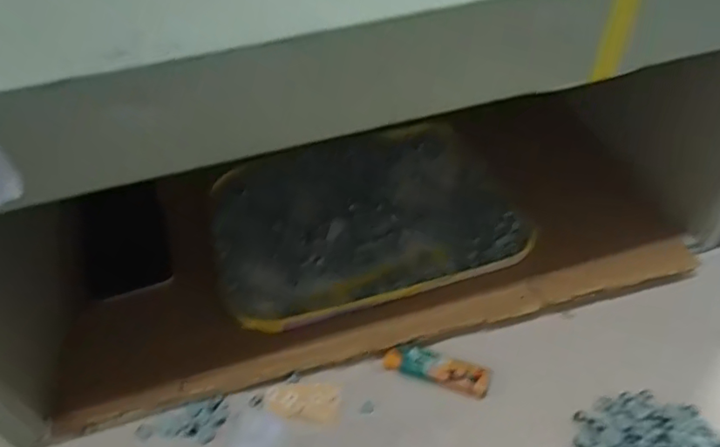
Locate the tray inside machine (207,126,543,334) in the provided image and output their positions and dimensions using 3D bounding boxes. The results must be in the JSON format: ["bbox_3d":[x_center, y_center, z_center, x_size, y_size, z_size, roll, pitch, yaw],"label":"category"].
[{"bbox_3d":[0.002,-0.007,0.527,0.266,0.027,0.190,-15,47,-10],"label":"tray inside machine"}]

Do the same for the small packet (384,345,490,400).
[{"bbox_3d":[0.059,0.110,0.429,0.077,0.009,0.023,13,48,16],"label":"small packet"}]

